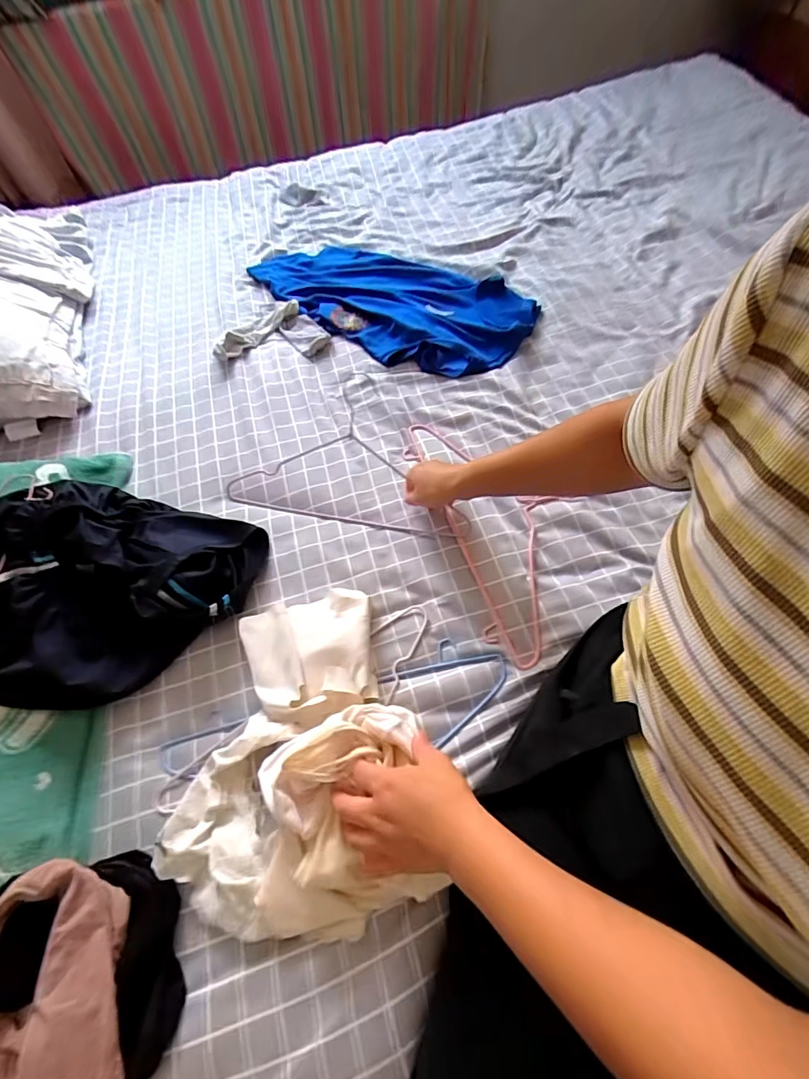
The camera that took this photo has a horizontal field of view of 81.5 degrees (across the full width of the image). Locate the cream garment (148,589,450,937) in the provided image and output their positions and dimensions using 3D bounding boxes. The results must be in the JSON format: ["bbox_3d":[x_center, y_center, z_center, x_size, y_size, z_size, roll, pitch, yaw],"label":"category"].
[{"bbox_3d":[-0.125,0.224,0.522,0.288,0.105,0.352,-8,61,-2],"label":"cream garment"}]

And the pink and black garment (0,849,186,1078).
[{"bbox_3d":[-0.341,0.434,0.435,0.235,0.073,0.239,15,63,11],"label":"pink and black garment"}]

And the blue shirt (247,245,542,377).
[{"bbox_3d":[-0.050,-0.497,0.960,0.613,0.033,0.292,25,65,16],"label":"blue shirt"}]

